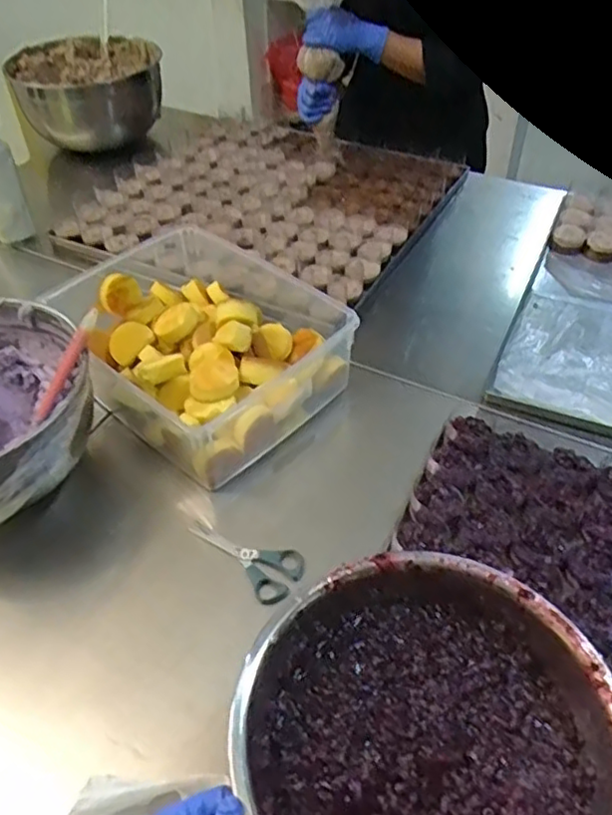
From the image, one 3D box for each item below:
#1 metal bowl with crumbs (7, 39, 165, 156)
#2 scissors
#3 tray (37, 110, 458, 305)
[{"bbox_3d":[-0.470,-0.690,1.432,0.284,0.167,0.231,2,44,5],"label":"metal bowl with crumbs"},{"bbox_3d":[-0.069,0.164,0.744,0.143,0.009,0.066,31,54,28],"label":"scissors"},{"bbox_3d":[-0.075,-0.405,1.234,0.592,0.057,0.556,20,50,20],"label":"tray"}]

